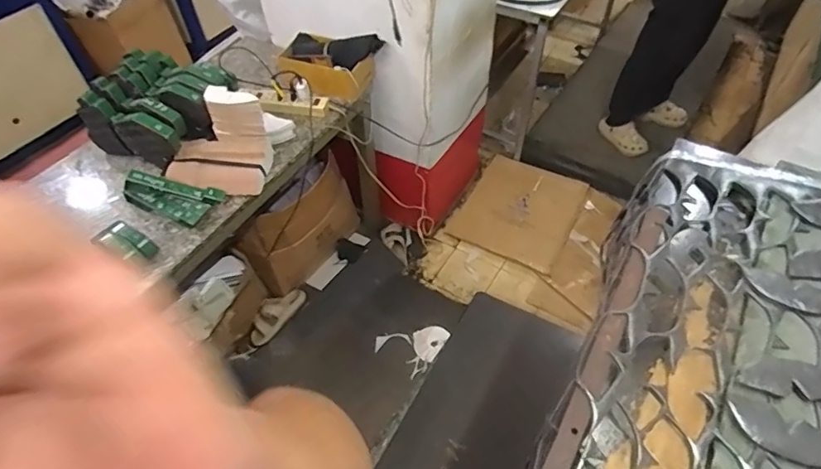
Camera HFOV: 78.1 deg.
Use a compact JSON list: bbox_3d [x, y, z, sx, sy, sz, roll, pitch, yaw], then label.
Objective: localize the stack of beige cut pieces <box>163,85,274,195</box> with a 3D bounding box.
[{"bbox_3d":[-0.482,-0.257,1.297,0.253,0.153,0.241,12,52,12],"label":"stack of beige cut pieces"}]

